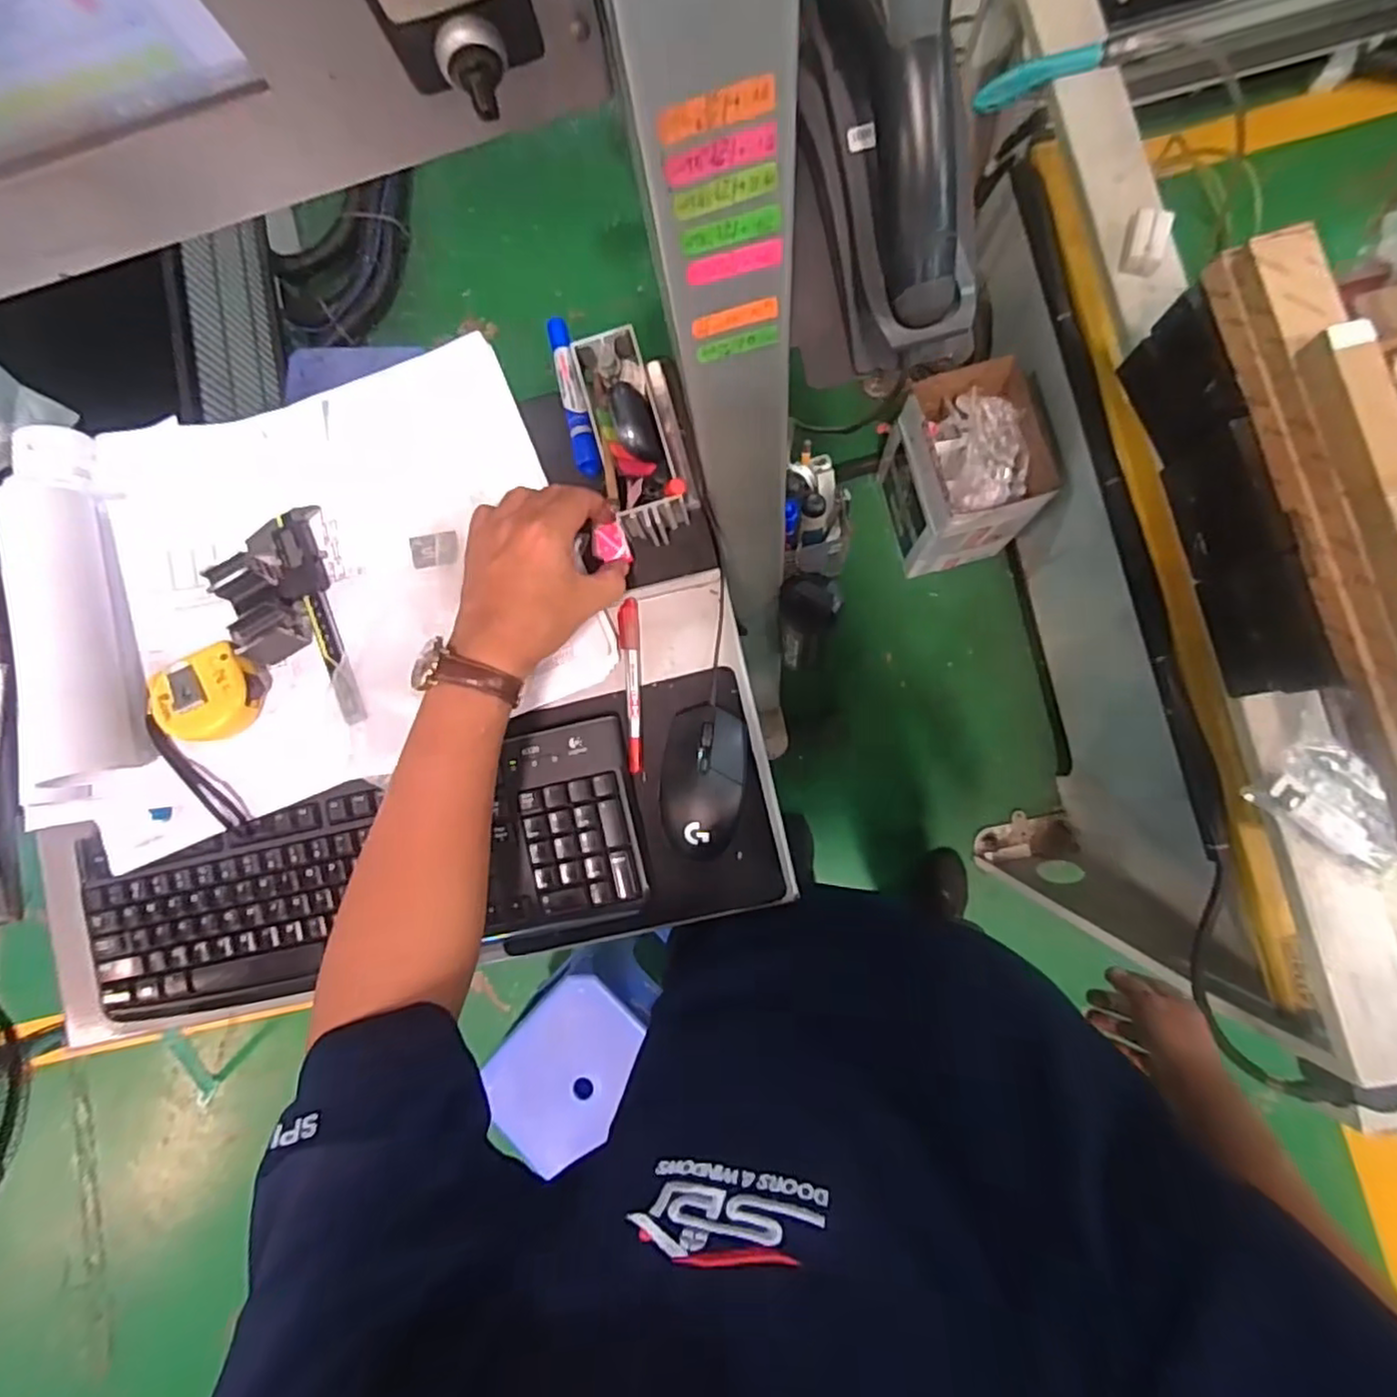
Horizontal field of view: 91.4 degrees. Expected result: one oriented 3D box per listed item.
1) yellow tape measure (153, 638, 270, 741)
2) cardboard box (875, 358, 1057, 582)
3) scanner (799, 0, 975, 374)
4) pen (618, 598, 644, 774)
[{"bbox_3d":[-0.367,-0.003,0.513,0.074,0.030,0.064,-25,82,2],"label":"yellow tape measure"},{"bbox_3d":[0.525,-0.454,1.389,0.221,0.334,0.298,-16,83,3],"label":"cardboard box"},{"bbox_3d":[0.097,-0.266,0.333,0.078,0.092,0.198,-16,120,3],"label":"scanner"},{"bbox_3d":[-0.052,-0.011,0.518,0.015,0.008,0.131,-3,84,5],"label":"pen"}]

